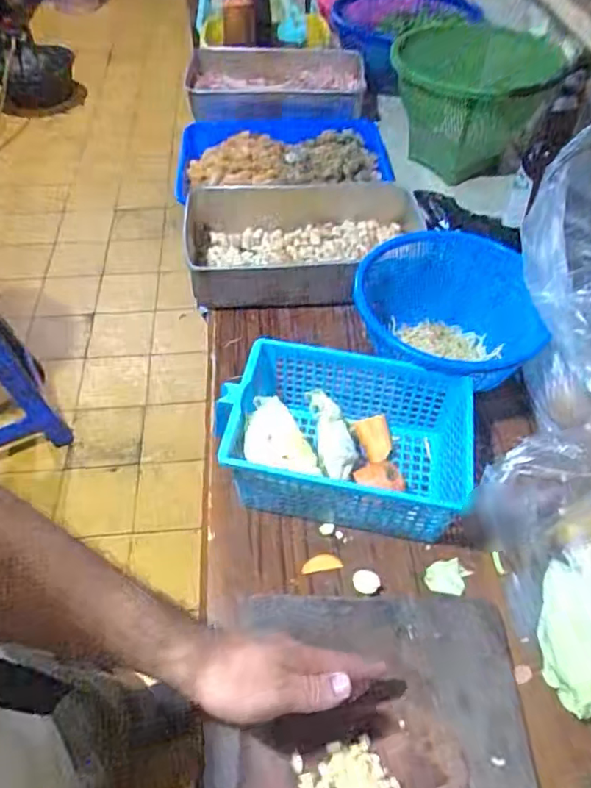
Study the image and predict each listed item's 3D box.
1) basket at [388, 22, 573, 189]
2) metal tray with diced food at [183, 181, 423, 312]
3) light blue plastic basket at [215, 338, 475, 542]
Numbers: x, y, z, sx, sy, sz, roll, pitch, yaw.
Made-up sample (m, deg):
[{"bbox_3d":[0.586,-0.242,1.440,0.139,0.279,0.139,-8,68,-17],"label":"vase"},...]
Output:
[{"bbox_3d":[0.319,-0.569,1.057,0.265,0.179,0.344,11,52,8],"label":"basket"},{"bbox_3d":[0.009,-0.217,0.842,0.342,0.091,0.219,2,52,1],"label":"metal tray with diced food"},{"bbox_3d":[0.055,0.050,0.620,0.251,0.106,0.165,8,52,6],"label":"light blue plastic basket"}]

